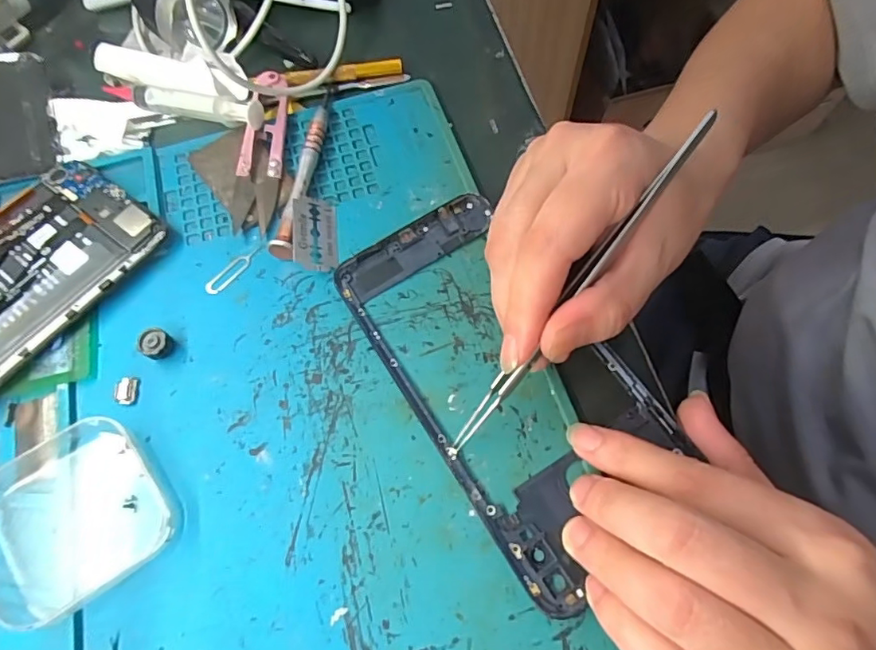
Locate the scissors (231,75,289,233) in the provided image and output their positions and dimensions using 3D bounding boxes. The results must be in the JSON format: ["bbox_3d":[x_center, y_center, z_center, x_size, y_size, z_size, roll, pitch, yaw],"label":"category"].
[{"bbox_3d":[-0.093,-0.095,0.283,0.022,0.011,0.097,2,65,3],"label":"scissors"}]

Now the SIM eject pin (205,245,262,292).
[{"bbox_3d":[-0.100,-0.028,0.260,0.007,0.004,0.034,39,72,18],"label":"SIM eject pin"}]

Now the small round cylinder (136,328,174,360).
[{"bbox_3d":[-0.128,0.009,0.241,0.013,0.010,0.013,-1,65,2],"label":"small round cylinder"}]

